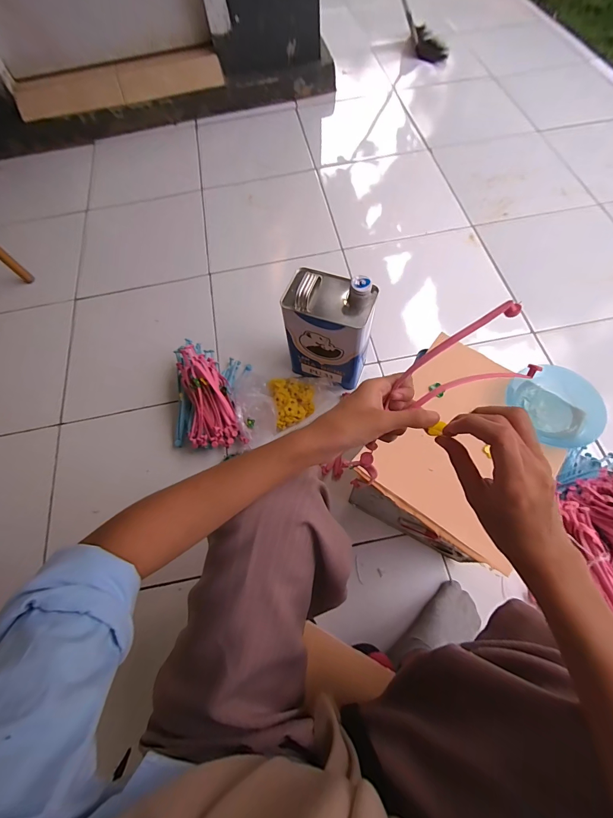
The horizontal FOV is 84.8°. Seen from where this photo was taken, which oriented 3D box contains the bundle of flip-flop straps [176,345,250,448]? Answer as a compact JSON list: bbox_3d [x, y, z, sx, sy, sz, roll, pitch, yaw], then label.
[{"bbox_3d":[-0.237,-0.024,0.747,0.131,0.080,0.235,-18,93,-7],"label":"bundle of flip-flop straps"}]

